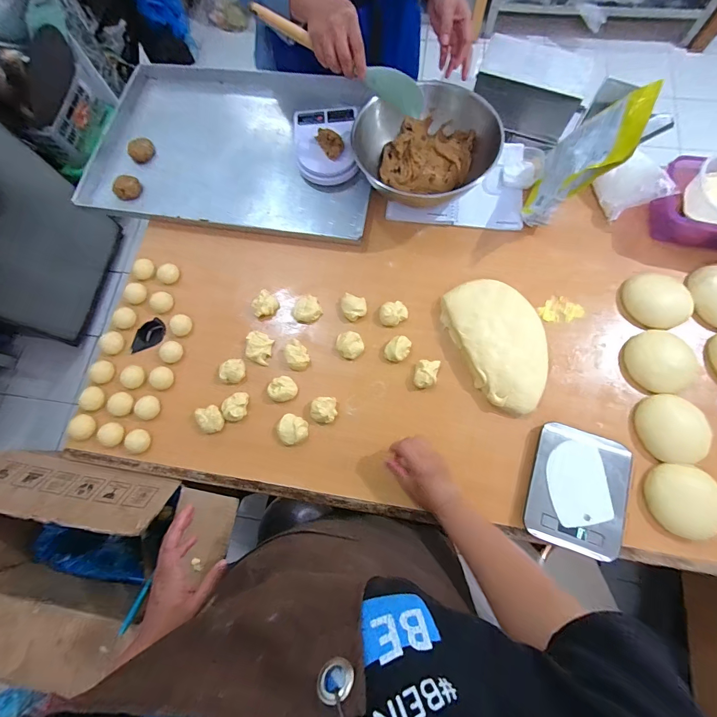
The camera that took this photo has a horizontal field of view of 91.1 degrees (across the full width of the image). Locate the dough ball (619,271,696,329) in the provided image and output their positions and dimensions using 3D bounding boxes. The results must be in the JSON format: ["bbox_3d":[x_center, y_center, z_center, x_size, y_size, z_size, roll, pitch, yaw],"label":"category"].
[{"bbox_3d":[0.514,-0.100,0.610,0.086,0.036,0.106,-28,75,-6],"label":"dough ball"}]

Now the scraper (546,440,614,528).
[{"bbox_3d":[0.327,0.185,0.526,0.081,0.004,0.116,-7,73,6],"label":"scraper"}]

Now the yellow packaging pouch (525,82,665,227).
[{"bbox_3d":[0.368,-0.332,0.582,0.031,0.207,0.156,25,77,-13],"label":"yellow packaging pouch"}]

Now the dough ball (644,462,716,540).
[{"bbox_3d":[0.483,0.209,0.518,0.088,0.037,0.096,-1,74,2],"label":"dough ball"}]

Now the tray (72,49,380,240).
[{"bbox_3d":[-0.253,-0.463,0.760,0.587,0.040,0.436,11,75,5],"label":"tray"}]

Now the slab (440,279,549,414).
[{"bbox_3d":[0.245,-0.030,0.601,0.140,0.042,0.239,-22,74,-4],"label":"slab"}]

